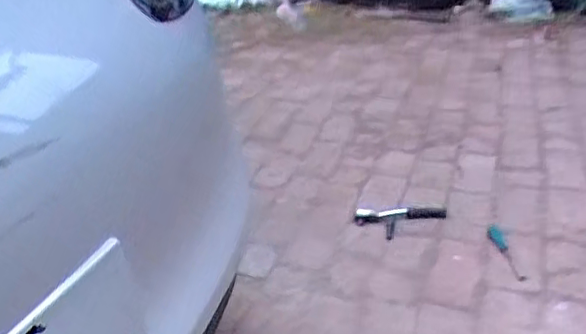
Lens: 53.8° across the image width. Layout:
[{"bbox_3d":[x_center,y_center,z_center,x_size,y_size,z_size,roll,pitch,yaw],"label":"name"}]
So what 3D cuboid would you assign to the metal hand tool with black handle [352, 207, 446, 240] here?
[{"bbox_3d":[0.282,0.151,1.511,0.246,0.052,0.119,2,30,4],"label":"metal hand tool with black handle"}]

